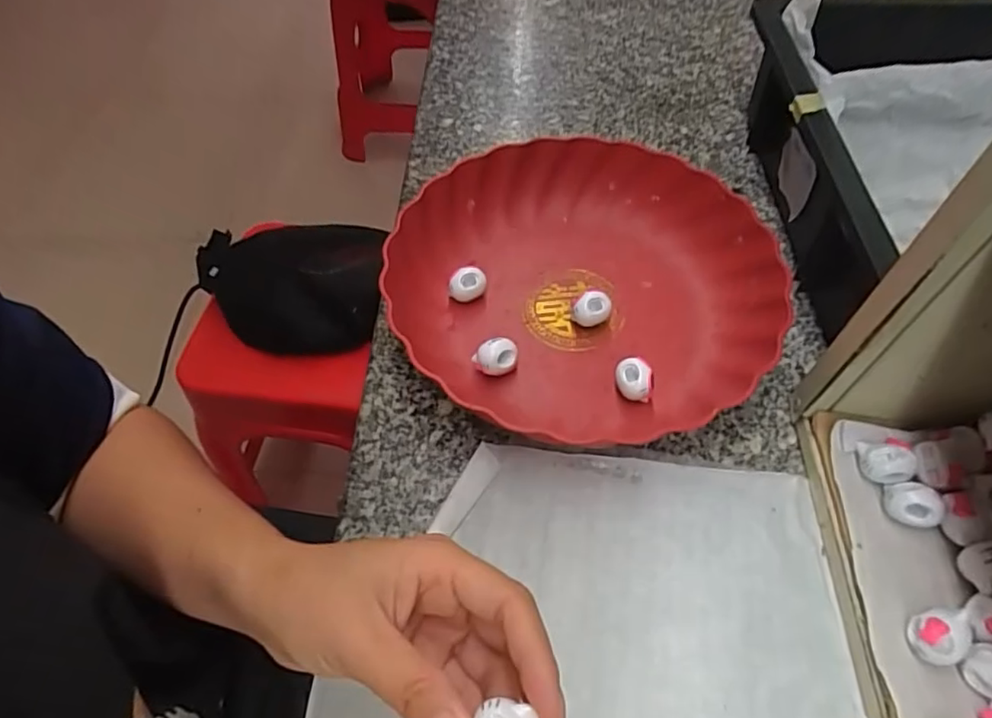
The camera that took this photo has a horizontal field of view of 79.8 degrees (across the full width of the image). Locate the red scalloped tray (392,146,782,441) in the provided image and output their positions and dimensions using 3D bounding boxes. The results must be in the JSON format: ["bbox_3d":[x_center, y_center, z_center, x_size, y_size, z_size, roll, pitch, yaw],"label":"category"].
[{"bbox_3d":[0.054,-0.052,0.393,0.244,0.044,0.227,-8,56,-4],"label":"red scalloped tray"}]

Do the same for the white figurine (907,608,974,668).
[{"bbox_3d":[0.199,0.124,0.265,0.023,0.017,0.021,-15,57,-9],"label":"white figurine"}]

